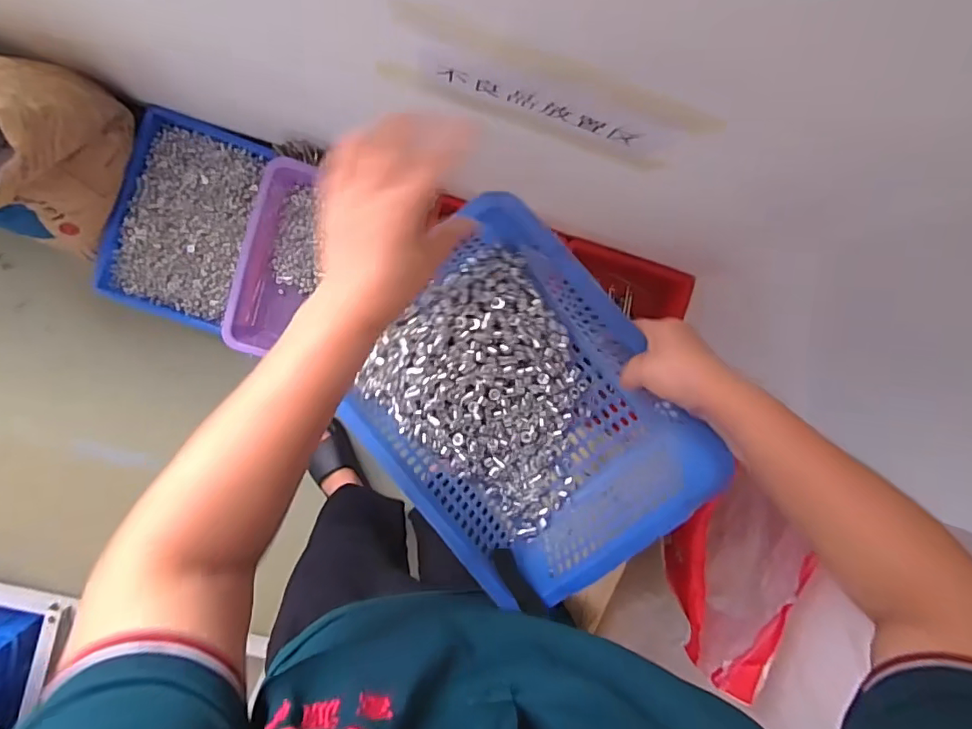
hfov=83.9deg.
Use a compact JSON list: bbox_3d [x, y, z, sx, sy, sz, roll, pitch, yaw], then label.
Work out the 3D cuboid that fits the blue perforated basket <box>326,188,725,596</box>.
[{"bbox_3d":[0.028,0.052,0.546,0.256,0.126,0.311,-40,99,-2],"label":"blue perforated basket"}]

